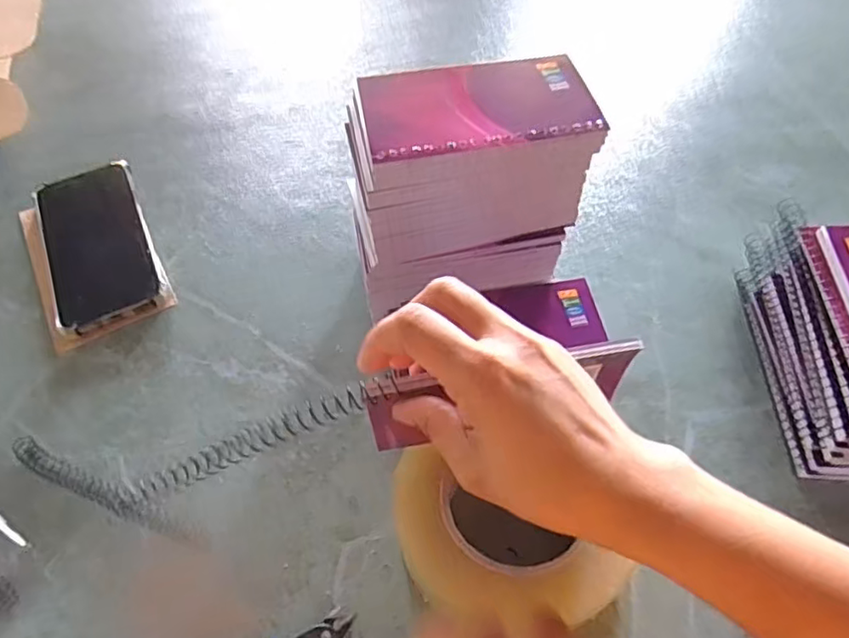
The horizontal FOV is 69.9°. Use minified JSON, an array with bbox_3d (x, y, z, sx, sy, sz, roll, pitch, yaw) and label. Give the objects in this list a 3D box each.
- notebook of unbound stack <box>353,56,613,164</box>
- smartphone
[{"bbox_3d":[0.030,-0.126,0.351,0.128,0.005,0.081,-8,53,-3],"label":"notebook of unbound stack"},{"bbox_3d":[-0.262,-0.061,0.485,0.079,0.013,0.160,-26,61,-9],"label":"smartphone"}]

